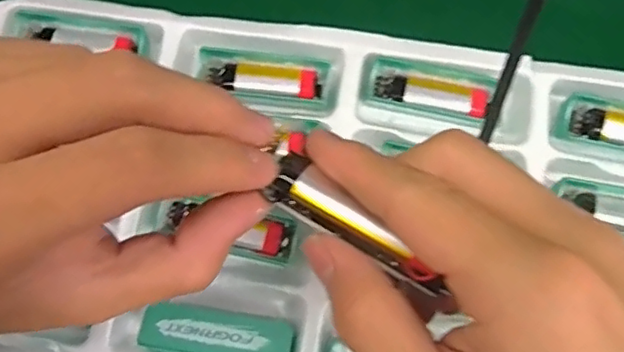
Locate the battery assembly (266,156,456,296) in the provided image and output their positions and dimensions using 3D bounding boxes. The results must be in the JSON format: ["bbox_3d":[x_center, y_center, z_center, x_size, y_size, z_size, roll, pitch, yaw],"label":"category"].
[{"bbox_3d":[0.014,0.016,0.177,0.057,0.008,0.014,36,80,4],"label":"battery assembly"}]

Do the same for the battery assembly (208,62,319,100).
[{"bbox_3d":[-0.029,-0.058,0.368,0.068,0.006,0.017,6,76,2],"label":"battery assembly"}]

